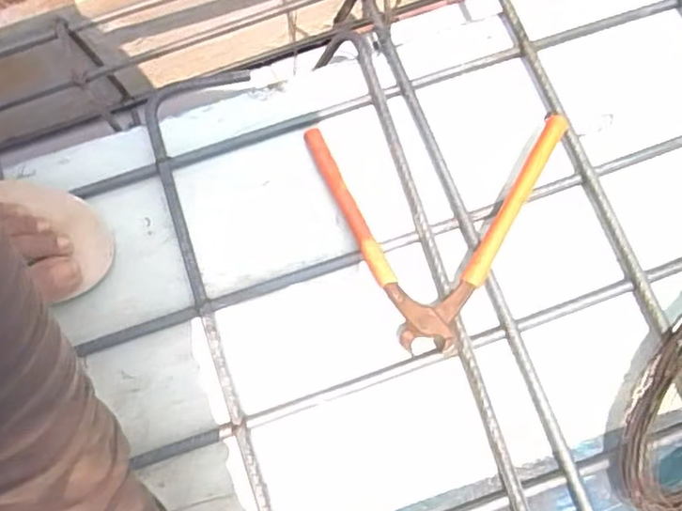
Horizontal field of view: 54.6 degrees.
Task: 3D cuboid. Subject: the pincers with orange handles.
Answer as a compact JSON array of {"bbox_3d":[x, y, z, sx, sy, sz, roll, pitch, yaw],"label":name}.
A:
[{"bbox_3d":[0.076,-0.017,0.534,0.205,0.040,0.186,0,74,2],"label":"pincers with orange handles"}]

